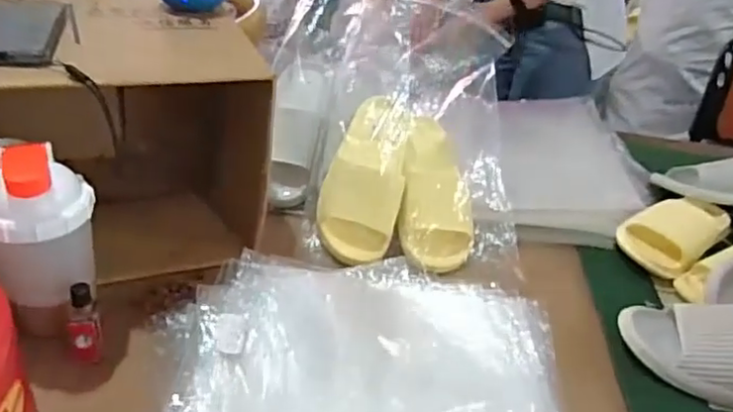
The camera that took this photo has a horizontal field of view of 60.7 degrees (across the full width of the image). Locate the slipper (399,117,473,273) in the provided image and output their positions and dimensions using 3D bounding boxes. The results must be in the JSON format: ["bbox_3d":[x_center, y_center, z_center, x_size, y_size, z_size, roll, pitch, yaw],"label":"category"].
[{"bbox_3d":[0.095,-0.017,0.863,0.102,0.064,0.257,4,53,-4],"label":"slipper"}]

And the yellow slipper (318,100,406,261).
[{"bbox_3d":[-0.003,-0.034,0.831,0.100,0.218,0.065,12,-8,8],"label":"yellow slipper"}]

